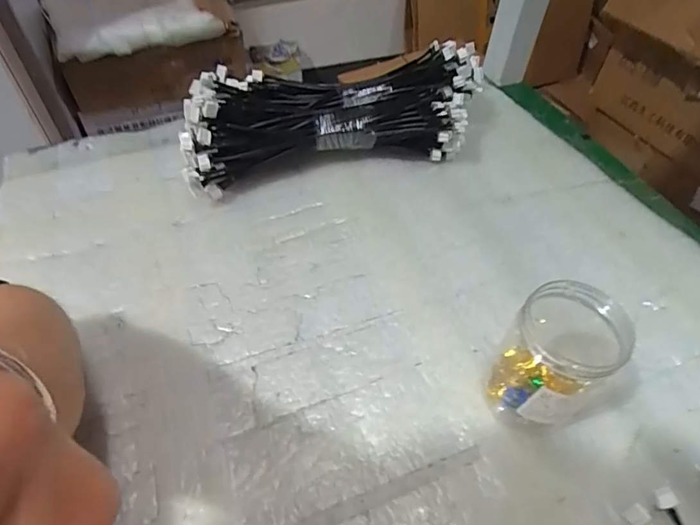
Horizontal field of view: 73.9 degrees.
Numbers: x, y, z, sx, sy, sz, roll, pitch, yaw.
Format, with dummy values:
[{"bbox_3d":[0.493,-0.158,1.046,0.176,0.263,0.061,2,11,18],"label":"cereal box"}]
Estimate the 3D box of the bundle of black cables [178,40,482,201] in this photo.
[{"bbox_3d":[-0.010,-0.152,0.464,0.309,0.069,0.137,-12,52,-13],"label":"bundle of black cables"}]

